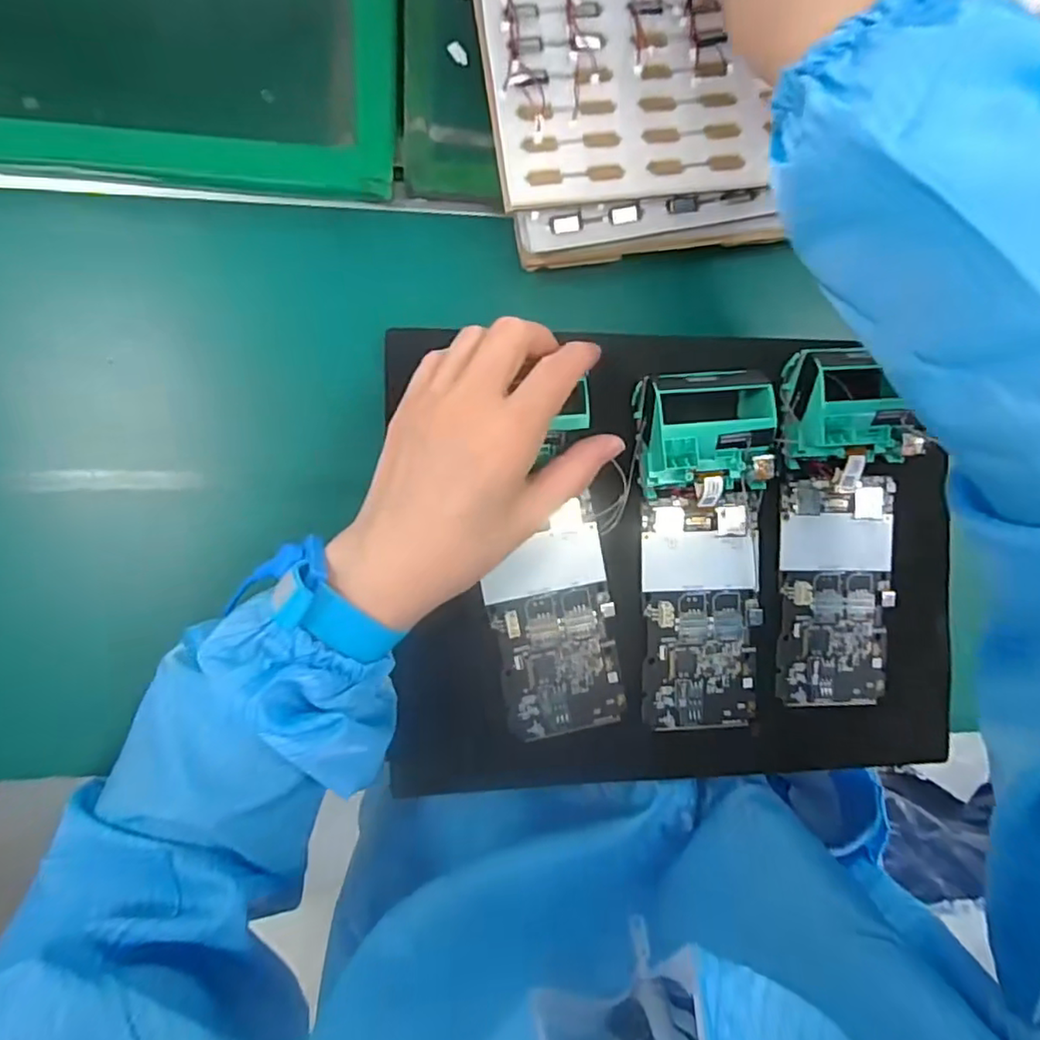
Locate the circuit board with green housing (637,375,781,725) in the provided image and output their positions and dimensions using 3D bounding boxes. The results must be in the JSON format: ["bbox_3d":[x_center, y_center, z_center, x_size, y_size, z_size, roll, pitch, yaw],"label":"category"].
[{"bbox_3d":[0.102,0.020,0.329,0.068,0.034,0.191,-3,91,-7],"label":"circuit board with green housing"}]

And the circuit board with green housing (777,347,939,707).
[{"bbox_3d":[0.183,0.009,0.337,0.069,0.036,0.195,-1,91,-7],"label":"circuit board with green housing"}]

